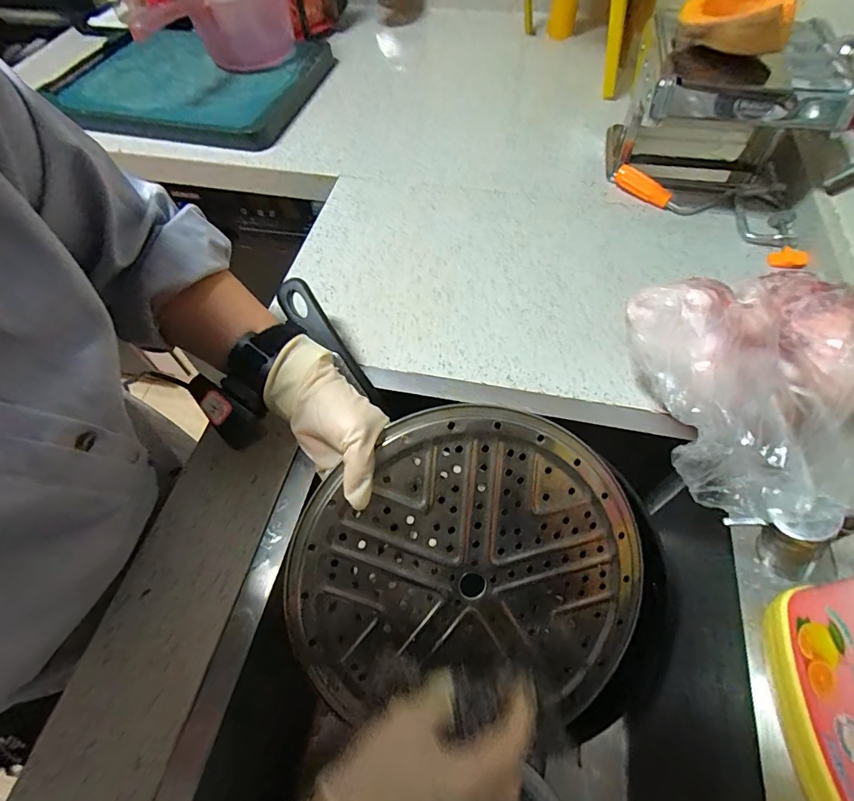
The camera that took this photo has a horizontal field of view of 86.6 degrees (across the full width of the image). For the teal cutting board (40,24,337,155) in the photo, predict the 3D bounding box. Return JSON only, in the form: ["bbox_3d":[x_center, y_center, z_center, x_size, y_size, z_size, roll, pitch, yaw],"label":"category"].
[{"bbox_3d":[-0.395,-0.550,0.771,0.420,0.028,0.327,12,62,6],"label":"teal cutting board"}]

